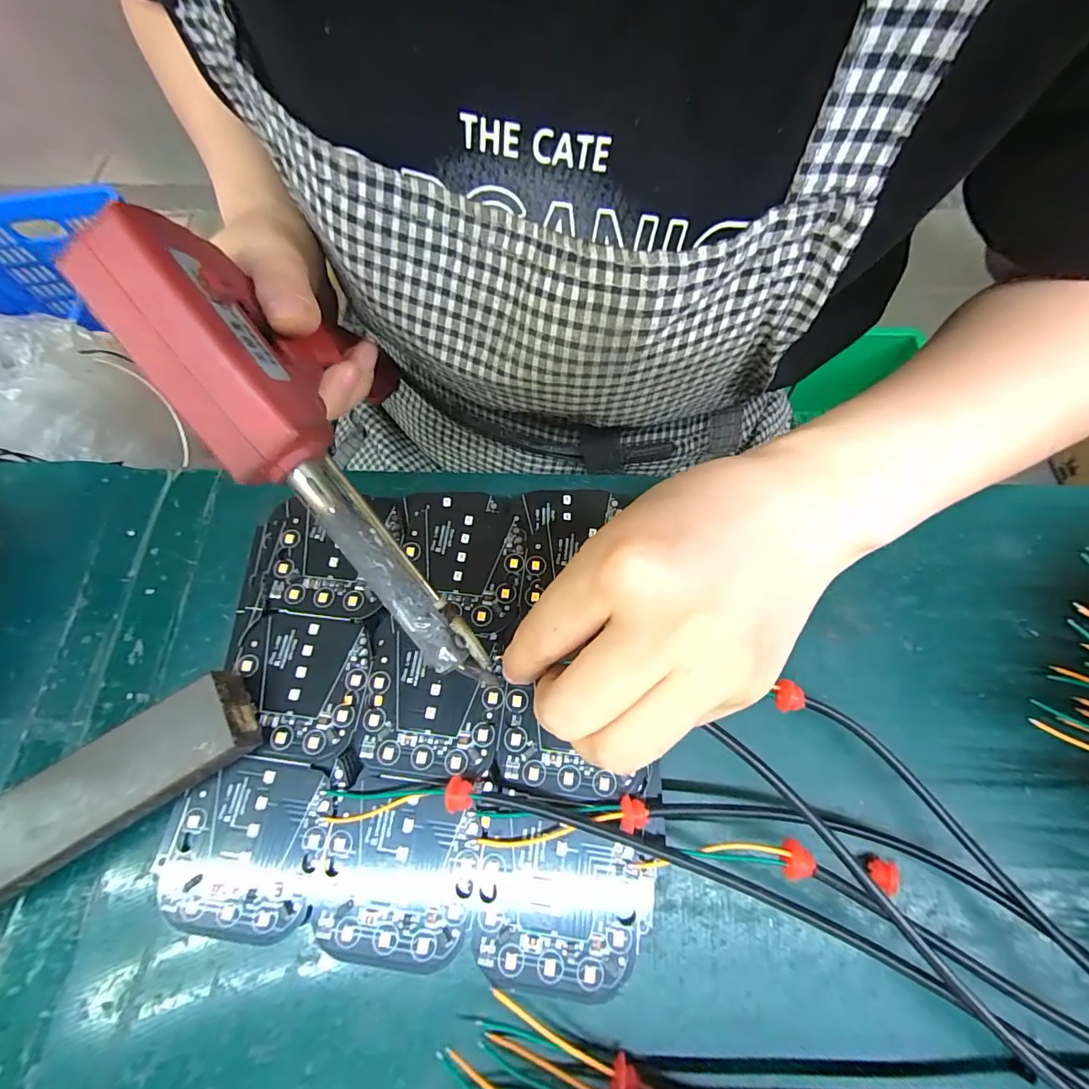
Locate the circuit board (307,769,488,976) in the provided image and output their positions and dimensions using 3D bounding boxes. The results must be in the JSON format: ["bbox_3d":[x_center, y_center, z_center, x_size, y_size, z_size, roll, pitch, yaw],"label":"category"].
[{"bbox_3d":[-0.050,0.110,0.162,0.052,0.004,0.054,2,68,2],"label":"circuit board"}]

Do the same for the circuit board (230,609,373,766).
[{"bbox_3d":[-0.099,0.053,0.184,0.058,0.004,0.052,7,68,5],"label":"circuit board"}]

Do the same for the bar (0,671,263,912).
[{"bbox_3d":[-0.192,0.110,0.161,0.194,0.027,0.034,-29,70,-10],"label":"bar"}]

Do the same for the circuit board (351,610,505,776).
[{"bbox_3d":[-0.043,0.058,0.182,0.054,0.004,0.052,6,68,4],"label":"circuit board"}]

